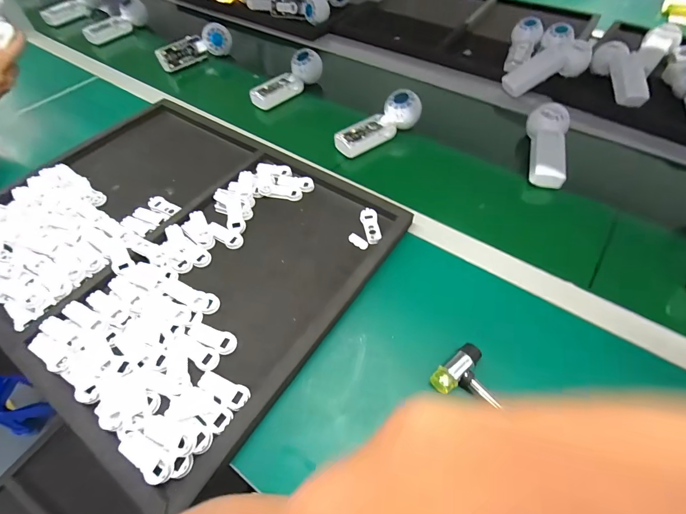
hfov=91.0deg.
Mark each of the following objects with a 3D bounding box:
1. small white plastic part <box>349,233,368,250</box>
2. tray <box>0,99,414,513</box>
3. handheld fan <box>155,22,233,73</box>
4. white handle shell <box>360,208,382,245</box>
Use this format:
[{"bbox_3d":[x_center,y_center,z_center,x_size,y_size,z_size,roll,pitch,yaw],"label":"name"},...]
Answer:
[{"bbox_3d":[0.022,-0.022,0.467,0.029,0.006,0.014,33,61,22],"label":"small white plastic part"},{"bbox_3d":[-0.234,-0.030,0.470,0.532,0.035,0.429,29,60,20],"label":"tray"},{"bbox_3d":[-0.345,-0.487,0.786,0.172,0.065,0.032,-32,60,-20],"label":"handheld fan"},{"bbox_3d":[0.040,-0.045,0.479,0.023,0.011,0.057,-8,55,-5],"label":"white handle shell"}]

